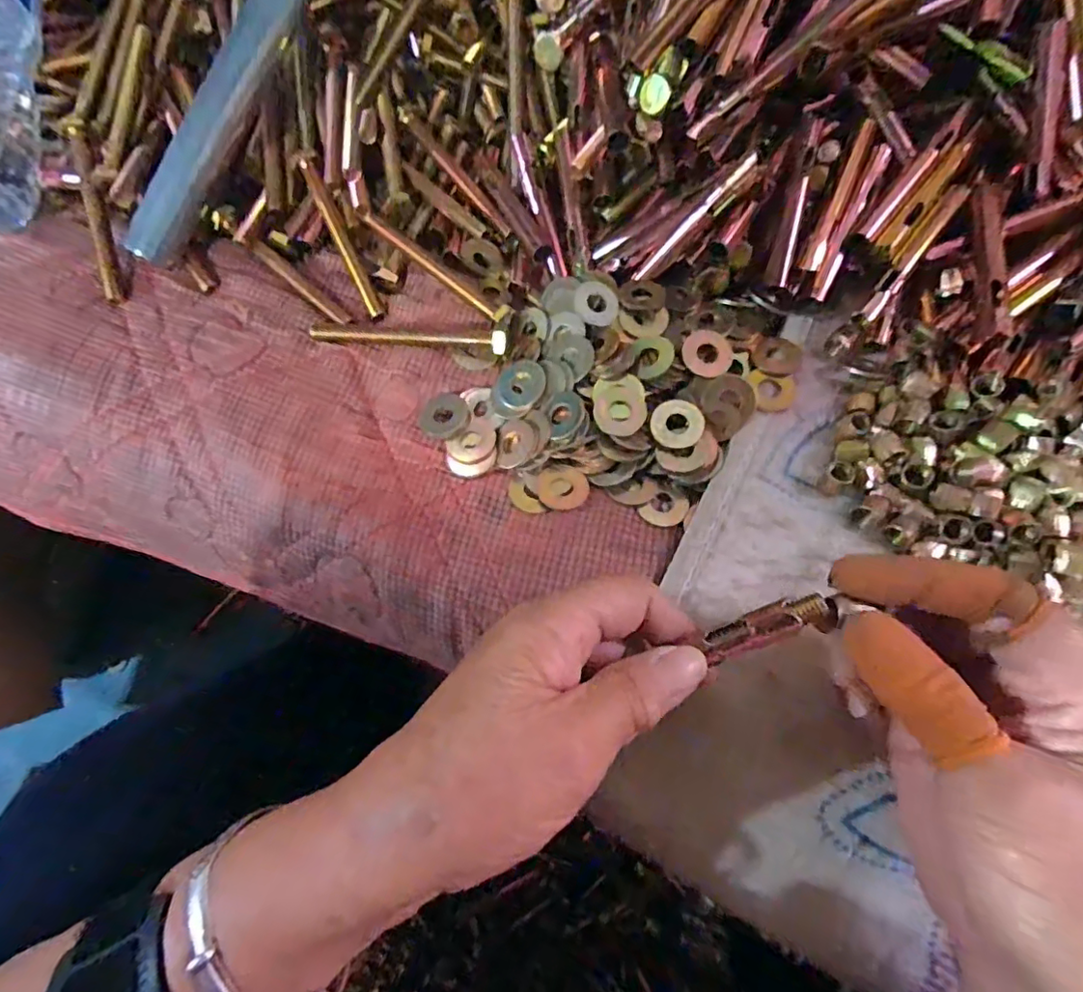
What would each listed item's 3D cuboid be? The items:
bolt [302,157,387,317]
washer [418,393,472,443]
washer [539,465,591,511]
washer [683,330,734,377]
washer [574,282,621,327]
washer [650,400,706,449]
[{"bbox_3d":[-0.111,-0.144,0.314,0.010,0.010,0.104,-25,83,-7],"label":"bolt"},{"bbox_3d":[-0.048,-0.040,0.283,0.024,0.004,0.025,-1,69,2],"label":"washer"},{"bbox_3d":[0.010,-0.004,0.268,0.024,0.004,0.022,-1,69,2],"label":"washer"},{"bbox_3d":[0.082,-0.070,0.278,0.025,0.004,0.025,0,70,1],"label":"washer"},{"bbox_3d":[0.028,-0.098,0.288,0.023,0.004,0.022,0,88,-15],"label":"washer"},{"bbox_3d":[0.064,-0.034,0.268,0.024,0.004,0.023,0,86,4],"label":"washer"}]

